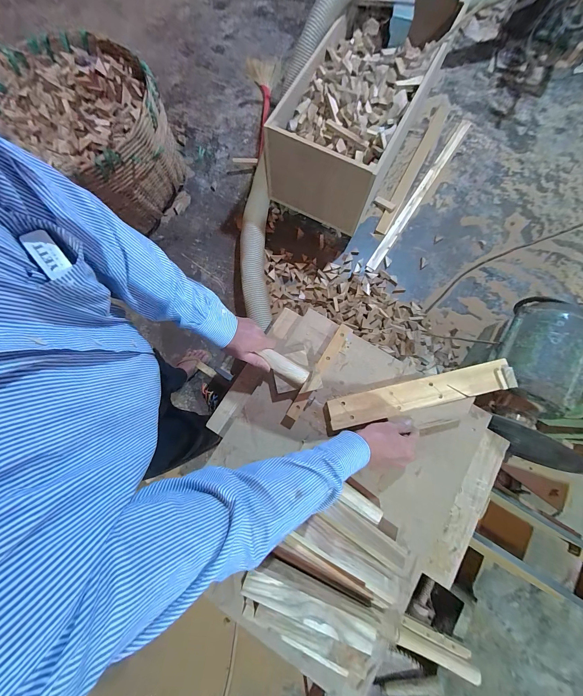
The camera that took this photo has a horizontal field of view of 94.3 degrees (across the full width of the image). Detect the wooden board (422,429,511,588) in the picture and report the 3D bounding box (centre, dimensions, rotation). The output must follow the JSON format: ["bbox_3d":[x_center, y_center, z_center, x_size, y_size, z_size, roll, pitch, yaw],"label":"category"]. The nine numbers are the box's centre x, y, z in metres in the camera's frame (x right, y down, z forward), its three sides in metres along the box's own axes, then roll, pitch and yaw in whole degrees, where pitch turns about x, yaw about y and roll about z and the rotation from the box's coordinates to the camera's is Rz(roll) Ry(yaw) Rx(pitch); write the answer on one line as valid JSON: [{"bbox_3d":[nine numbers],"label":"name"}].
[{"bbox_3d":[0.383,0.339,0.584,0.071,0.017,0.330,32,79,6],"label":"wooden board"}]

